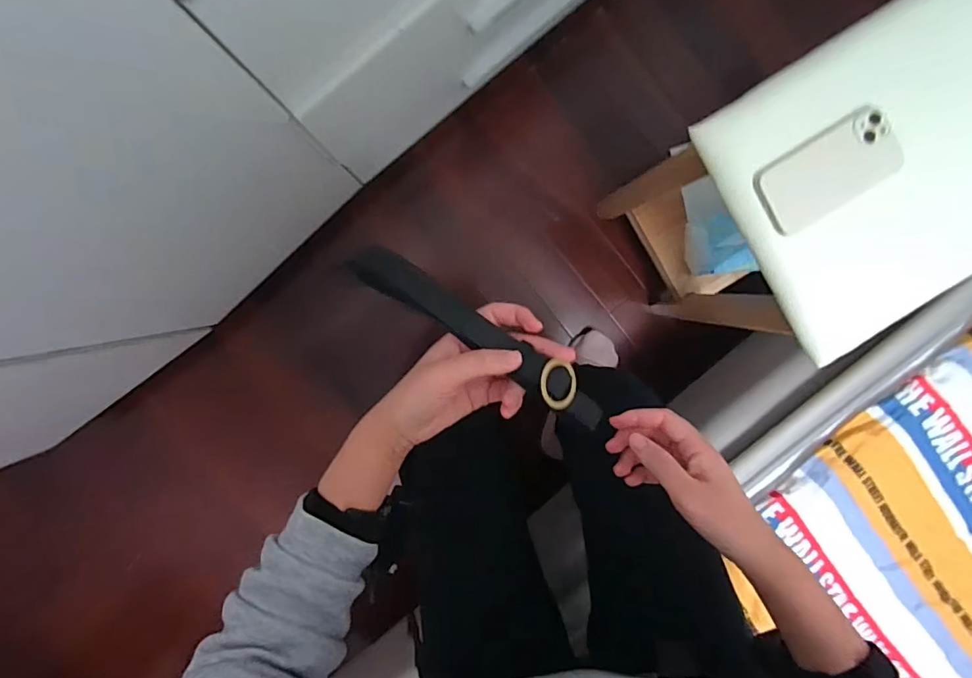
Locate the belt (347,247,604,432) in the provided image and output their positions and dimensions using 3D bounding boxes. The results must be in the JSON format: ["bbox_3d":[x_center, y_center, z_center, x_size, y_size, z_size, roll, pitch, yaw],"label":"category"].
[{"bbox_3d":[-0.004,-0.004,0.410,0.230,0.031,0.032,35,93,3],"label":"belt"}]

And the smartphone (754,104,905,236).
[{"bbox_3d":[0.362,-0.179,0.529,0.152,0.011,0.080,-29,97,1],"label":"smartphone"}]

